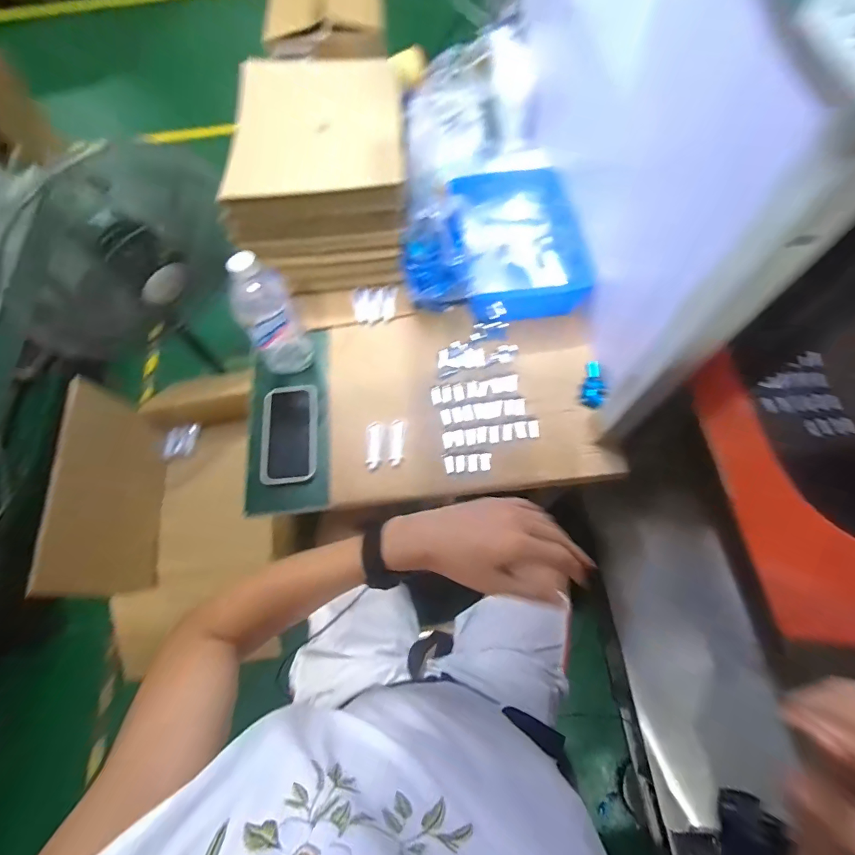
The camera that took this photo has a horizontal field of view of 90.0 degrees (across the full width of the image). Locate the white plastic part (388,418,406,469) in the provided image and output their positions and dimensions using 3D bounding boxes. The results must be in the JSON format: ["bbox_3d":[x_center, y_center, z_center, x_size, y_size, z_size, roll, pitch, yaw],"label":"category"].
[{"bbox_3d":[-0.050,0.026,0.708,0.022,0.012,0.078,3,67,4],"label":"white plastic part"}]

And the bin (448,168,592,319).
[{"bbox_3d":[0.171,-0.359,0.823,0.204,0.073,0.305,-10,67,-1],"label":"bin"}]

